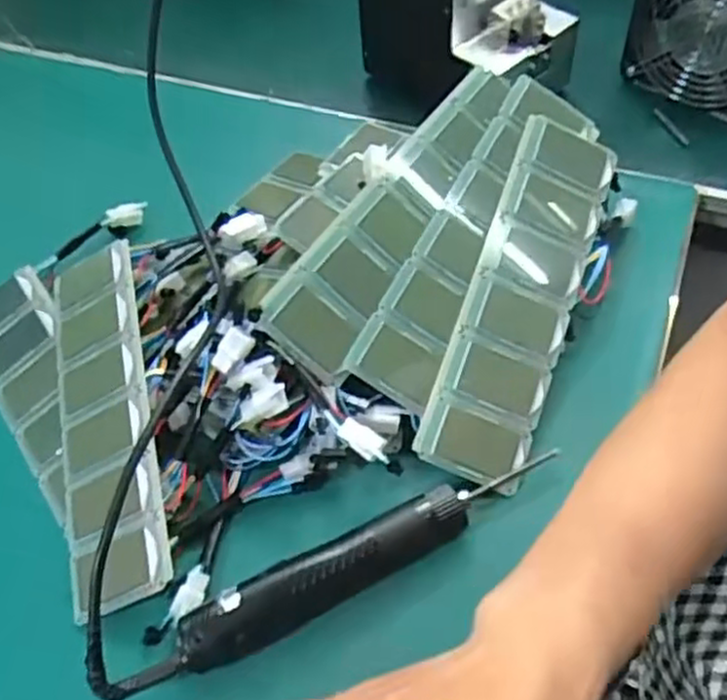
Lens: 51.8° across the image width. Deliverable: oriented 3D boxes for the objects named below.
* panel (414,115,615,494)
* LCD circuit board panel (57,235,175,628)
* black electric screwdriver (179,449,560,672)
[{"bbox_3d":[0.121,-0.045,0.563,0.082,0.013,0.295,24,72,-9],"label":"panel"},{"bbox_3d":[-0.195,0.040,0.560,0.074,0.014,0.300,-25,59,11],"label":"LCD circuit board panel"},{"bbox_3d":[0.005,0.129,0.492,0.267,0.033,0.044,-27,57,-14],"label":"black electric screwdriver"}]

